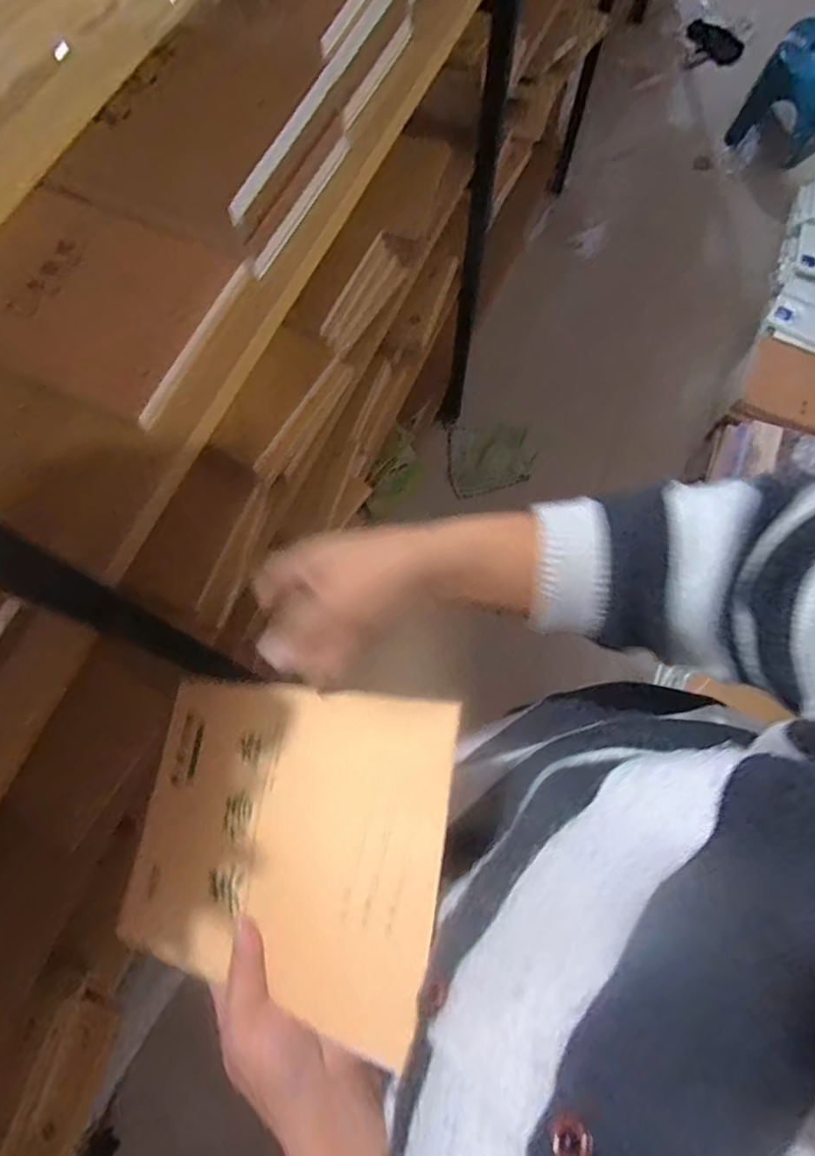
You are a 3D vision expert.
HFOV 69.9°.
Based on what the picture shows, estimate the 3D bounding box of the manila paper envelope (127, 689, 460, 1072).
[{"bbox_3d":[-0.086,0.161,0.376,0.236,0.009,0.178,-2,68,30],"label":"manila paper envelope"}]

